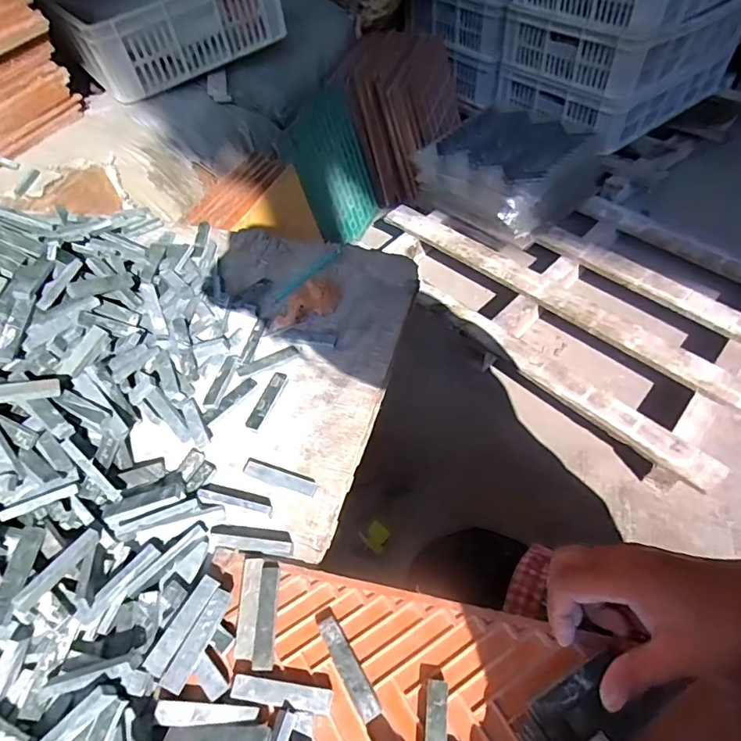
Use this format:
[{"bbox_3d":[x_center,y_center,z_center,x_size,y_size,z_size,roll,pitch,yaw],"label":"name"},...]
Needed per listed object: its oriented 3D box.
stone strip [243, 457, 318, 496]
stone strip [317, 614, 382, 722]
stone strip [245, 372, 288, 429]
[{"bbox_3d":[-0.073,0.085,0.406,0.064,0.006,0.016,16,54,17],"label":"stone strip"},{"bbox_3d":[-0.014,0.190,0.328,0.014,0.009,0.065,-28,54,-17],"label":"stone strip"},{"bbox_3d":[-0.095,0.025,0.464,0.014,0.009,0.064,15,53,16],"label":"stone strip"}]

